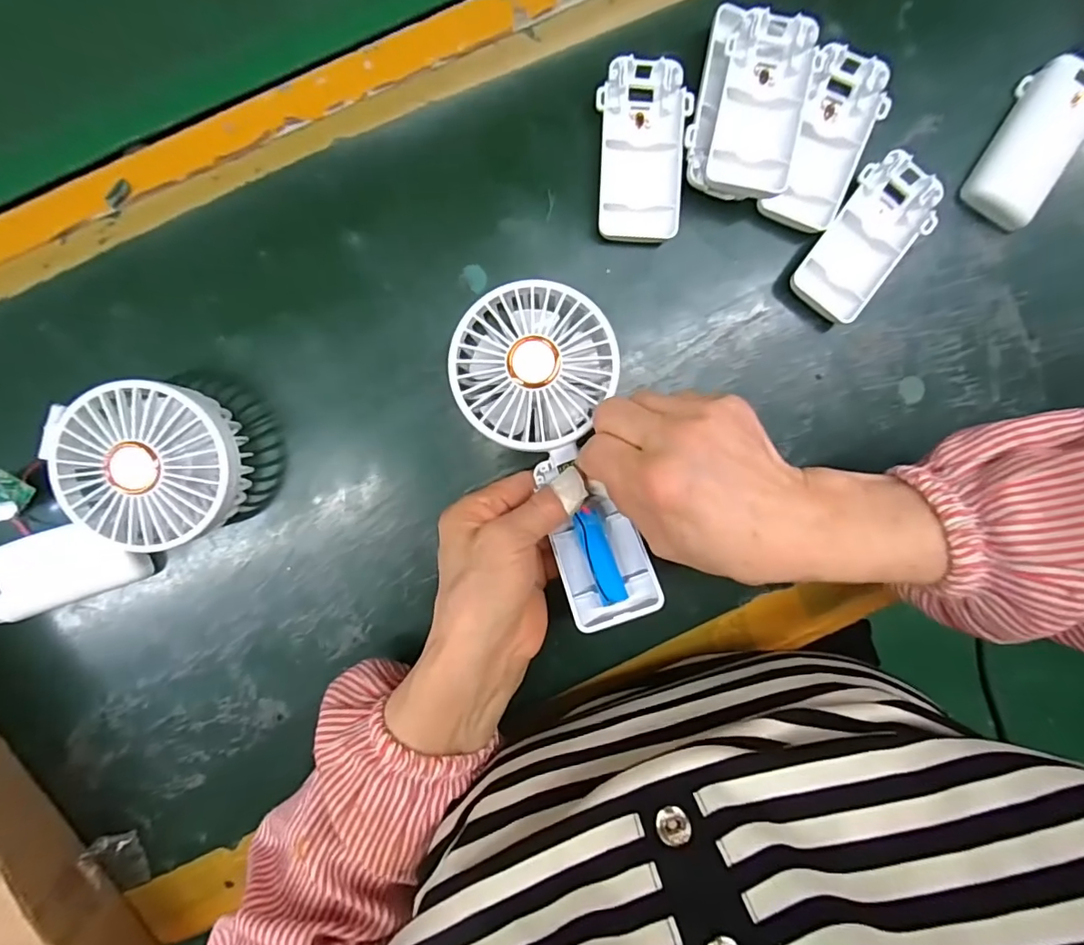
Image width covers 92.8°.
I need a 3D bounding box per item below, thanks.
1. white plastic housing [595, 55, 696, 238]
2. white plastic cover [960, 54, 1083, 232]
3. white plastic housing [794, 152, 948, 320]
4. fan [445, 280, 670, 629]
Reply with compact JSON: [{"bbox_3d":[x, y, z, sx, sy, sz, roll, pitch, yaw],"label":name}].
[{"bbox_3d":[0.056,-0.181,0.294,0.048,0.014,0.095,1,95,-2],"label":"white plastic housing"},{"bbox_3d":[0.287,-0.189,0.298,0.046,0.014,0.088,26,93,-4],"label":"white plastic cover"},{"bbox_3d":[0.190,-0.138,0.305,0.048,0.015,0.094,38,92,-5],"label":"white plastic housing"},{"bbox_3d":[0.009,-0.010,0.270,0.082,0.037,0.174,-17,88,-1],"label":"fan"}]

